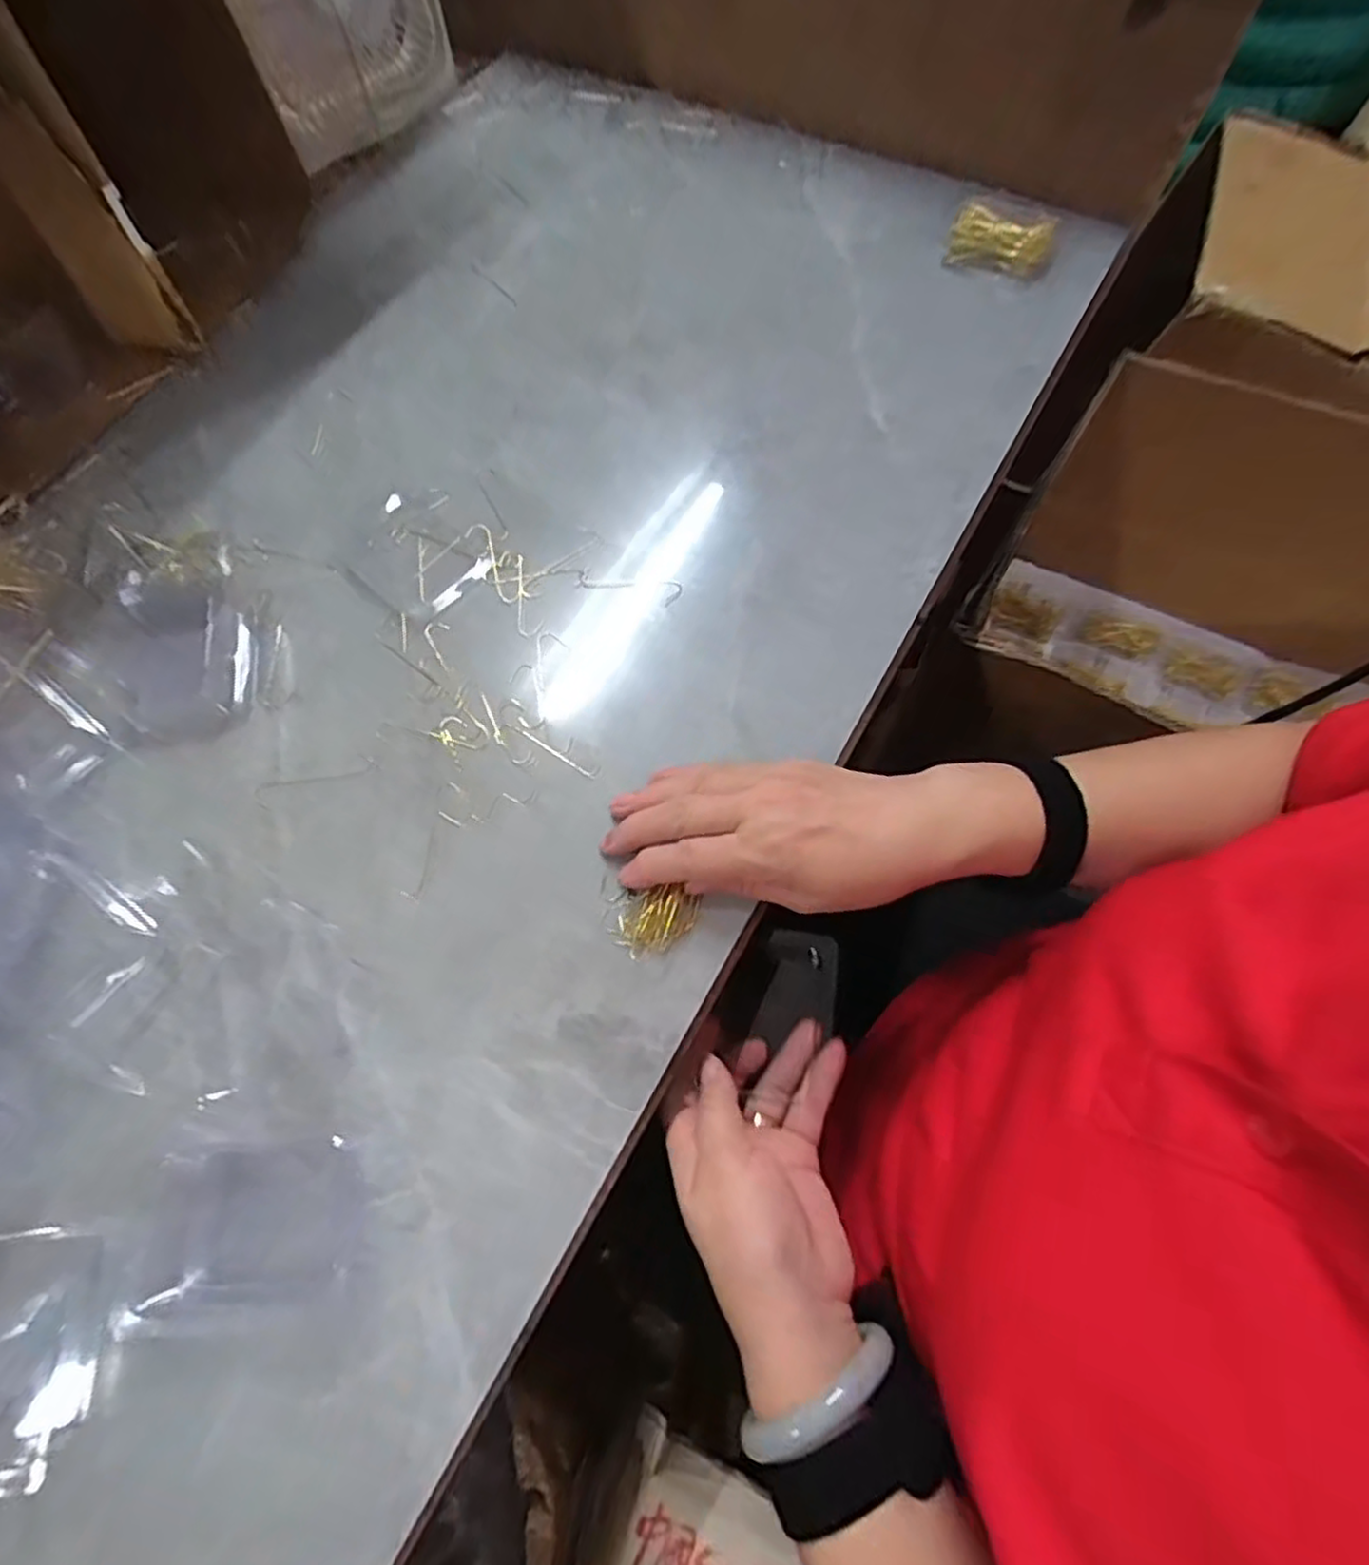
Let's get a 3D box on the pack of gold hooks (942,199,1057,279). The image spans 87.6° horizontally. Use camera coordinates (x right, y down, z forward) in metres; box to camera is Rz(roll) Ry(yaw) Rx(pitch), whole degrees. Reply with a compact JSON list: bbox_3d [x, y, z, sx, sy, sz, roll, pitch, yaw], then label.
[{"bbox_3d":[0.230,-0.394,0.522,0.071,0.023,0.048,21,70,10],"label":"pack of gold hooks"}]

